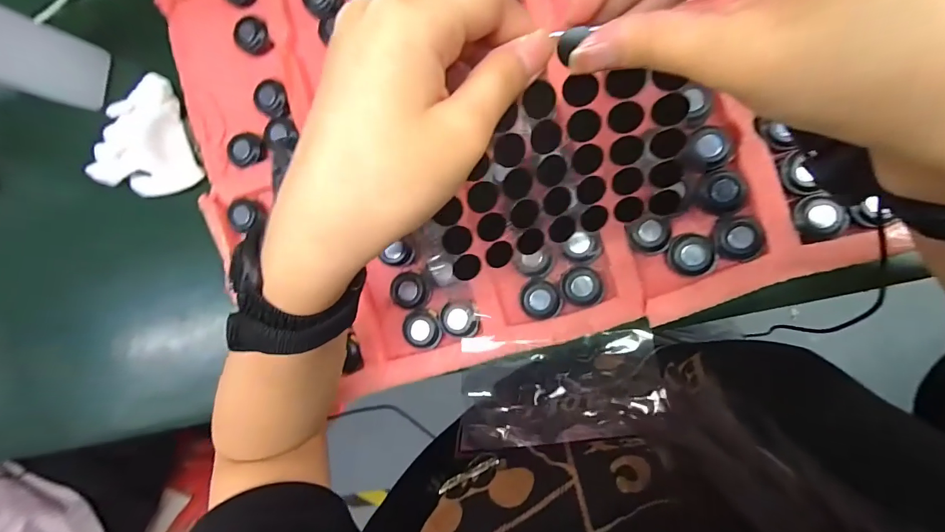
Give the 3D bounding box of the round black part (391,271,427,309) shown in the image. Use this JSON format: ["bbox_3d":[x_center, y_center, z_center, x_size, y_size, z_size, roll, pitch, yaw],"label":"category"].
[{"bbox_3d":[-0.048,0.018,0.305,0.028,0.006,0.027,0,93,10],"label":"round black part"}]

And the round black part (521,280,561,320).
[{"bbox_3d":[0.048,0.024,0.284,0.027,0.004,0.027,4,93,9],"label":"round black part"}]

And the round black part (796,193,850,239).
[{"bbox_3d":[0.216,-0.030,0.252,0.023,0.009,0.027,-14,90,10],"label":"round black part"}]

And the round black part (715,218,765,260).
[{"bbox_3d":[0.174,-0.017,0.261,0.027,0.006,0.027,0,93,10],"label":"round black part"}]

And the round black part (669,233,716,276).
[{"bbox_3d":[0.146,-0.008,0.268,0.027,0.005,0.027,0,93,10],"label":"round black part"}]

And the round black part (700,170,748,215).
[{"bbox_3d":[0.164,-0.049,0.262,0.028,0.004,0.028,0,93,10],"label":"round black part"}]

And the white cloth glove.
[{"bbox_3d":[-0.297,-0.105,0.358,0.088,0.025,0.102,-22,89,10],"label":"white cloth glove"}]

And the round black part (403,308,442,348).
[{"bbox_3d":[-0.037,0.048,0.305,0.029,0.007,0.027,0,93,10],"label":"round black part"}]

